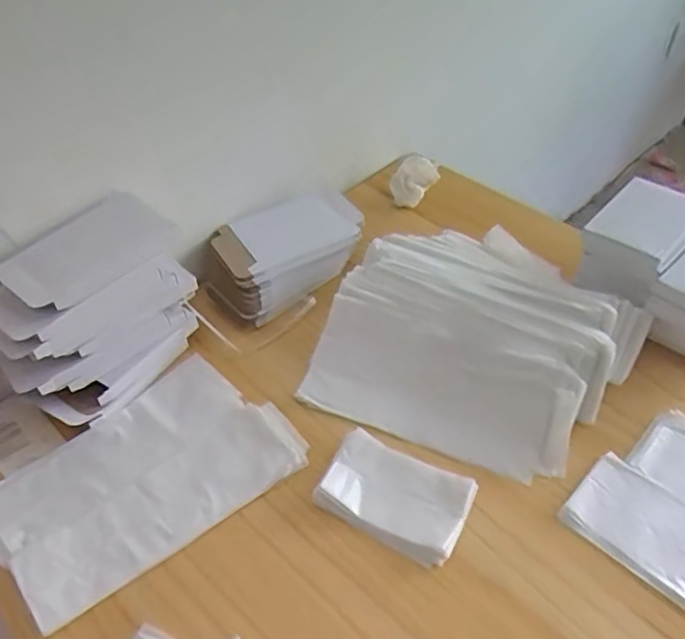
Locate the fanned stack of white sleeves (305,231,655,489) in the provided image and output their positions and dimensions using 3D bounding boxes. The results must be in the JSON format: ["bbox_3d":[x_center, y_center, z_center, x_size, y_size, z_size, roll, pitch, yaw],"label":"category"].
[{"bbox_3d":[0.151,0.002,0.671,0.312,0.068,0.301,18,51,18],"label":"fanned stack of white sleeves"}]

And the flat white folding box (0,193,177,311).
[{"bbox_3d":[-0.245,-0.066,0.598,0.089,0.021,0.156,32,55,30],"label":"flat white folding box"}]

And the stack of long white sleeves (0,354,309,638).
[{"bbox_3d":[-0.187,0.146,0.582,0.262,0.013,0.174,-35,55,-26],"label":"stack of long white sleeves"}]

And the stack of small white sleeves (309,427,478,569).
[{"bbox_3d":[0.048,0.160,0.561,0.130,0.021,0.084,21,52,21],"label":"stack of small white sleeves"}]

